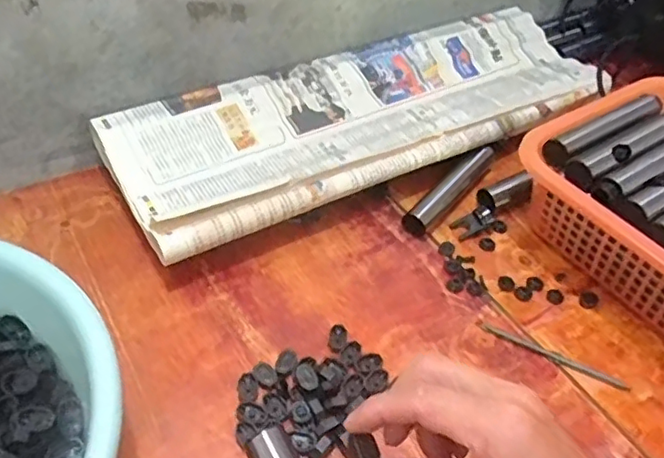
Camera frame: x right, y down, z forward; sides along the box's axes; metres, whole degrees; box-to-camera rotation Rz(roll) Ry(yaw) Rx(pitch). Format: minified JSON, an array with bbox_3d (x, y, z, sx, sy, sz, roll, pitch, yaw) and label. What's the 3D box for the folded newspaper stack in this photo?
[{"bbox_3d":[0.051,-0.127,0.615,0.533,0.047,0.178,-21,52,-24],"label":"folded newspaper stack"}]

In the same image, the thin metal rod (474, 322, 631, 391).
[{"bbox_3d":[0.173,0.100,0.477,0.119,0.004,0.009,23,46,16],"label":"thin metal rod"}]

